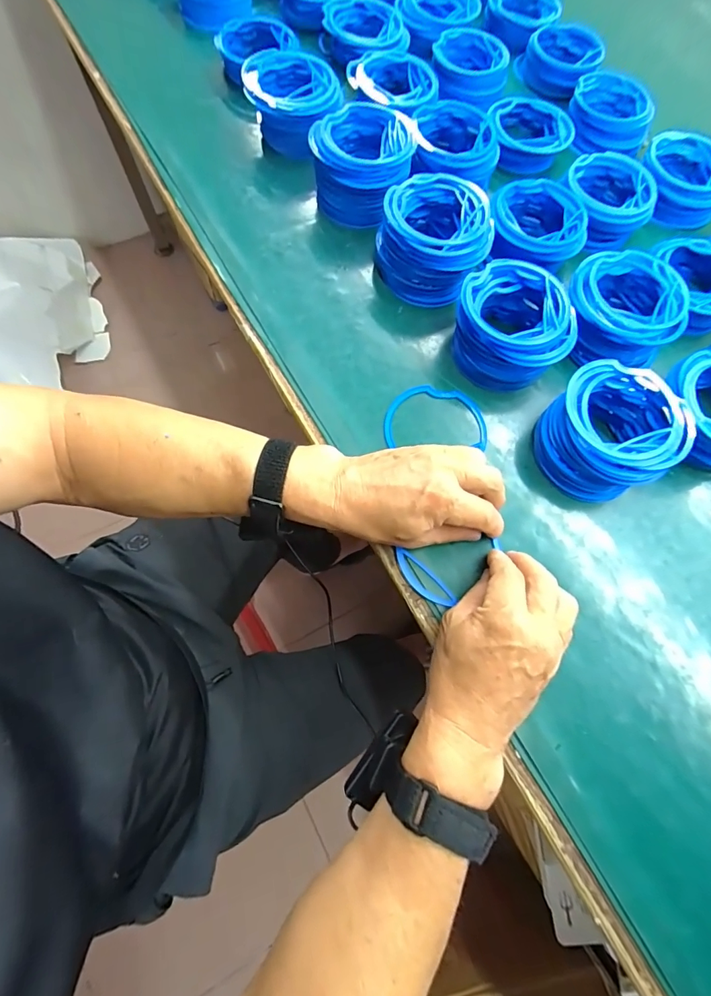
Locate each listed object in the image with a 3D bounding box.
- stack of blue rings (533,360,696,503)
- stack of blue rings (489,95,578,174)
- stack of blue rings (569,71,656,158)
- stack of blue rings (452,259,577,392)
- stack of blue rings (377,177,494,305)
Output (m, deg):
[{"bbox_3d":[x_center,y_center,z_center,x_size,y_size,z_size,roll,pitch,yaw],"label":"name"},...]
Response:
[{"bbox_3d":[0.221,-0.059,0.370,0.105,0.047,0.116,43,74,11],"label":"stack of blue rings"},{"bbox_3d":[0.207,-0.446,0.519,0.097,0.040,0.088,-2,71,-4],"label":"stack of blue rings"},{"bbox_3d":[0.316,-0.483,0.535,0.094,0.040,0.109,6,71,-1],"label":"stack of blue rings"},{"bbox_3d":[0.145,-0.162,0.399,0.103,0.050,0.106,-2,71,-4],"label":"stack of blue rings"},{"bbox_3d":[0.077,-0.261,0.427,0.108,0.055,0.107,14,71,2],"label":"stack of blue rings"}]

